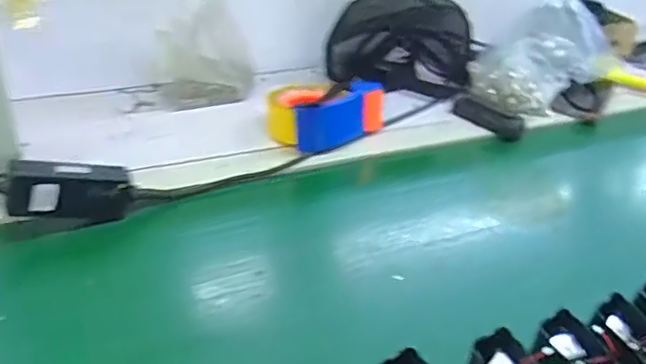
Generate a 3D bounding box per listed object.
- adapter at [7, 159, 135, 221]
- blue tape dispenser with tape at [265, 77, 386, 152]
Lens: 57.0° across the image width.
[{"bbox_3d":[-0.255,0.009,0.604,0.113,0.054,0.029,6,26,-38],"label":"adapter"},{"bbox_3d":[0.001,-0.097,0.807,0.150,0.062,0.100,-20,40,-34],"label":"blue tape dispenser with tape"}]

